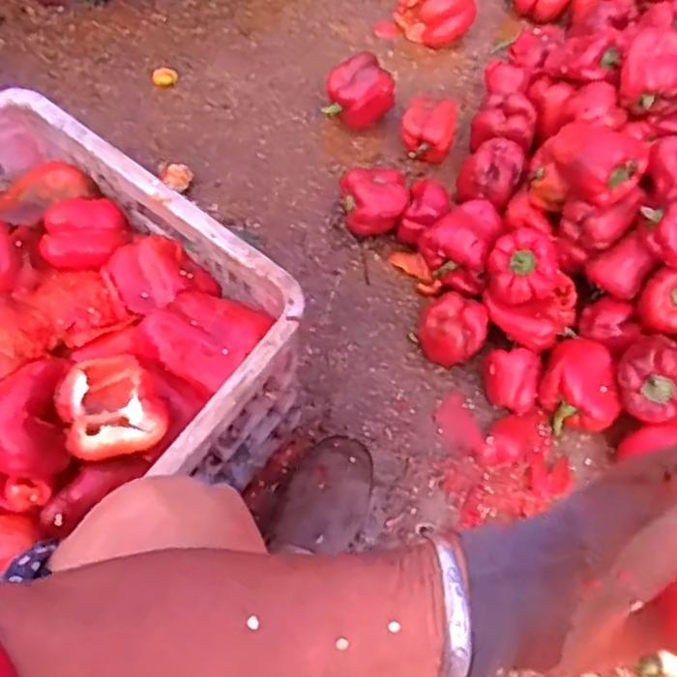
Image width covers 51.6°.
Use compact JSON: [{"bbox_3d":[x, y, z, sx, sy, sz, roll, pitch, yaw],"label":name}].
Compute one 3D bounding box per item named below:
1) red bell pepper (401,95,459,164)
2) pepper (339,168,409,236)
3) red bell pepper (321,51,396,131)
[{"bbox_3d":[0.125,-0.287,0.965,0.071,0.065,0.088,16,66,4],"label":"red bell pepper"},{"bbox_3d":[0.047,-0.174,0.903,0.080,0.075,0.078,-10,67,-8],"label":"pepper"},{"bbox_3d":[0.027,-0.333,0.968,0.080,0.089,0.078,1,66,-3],"label":"red bell pepper"}]

